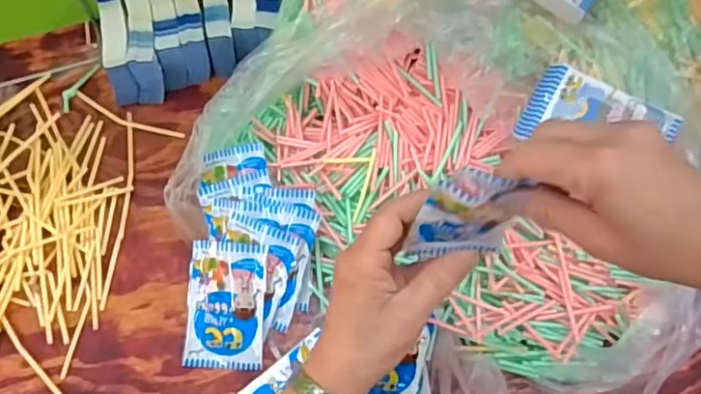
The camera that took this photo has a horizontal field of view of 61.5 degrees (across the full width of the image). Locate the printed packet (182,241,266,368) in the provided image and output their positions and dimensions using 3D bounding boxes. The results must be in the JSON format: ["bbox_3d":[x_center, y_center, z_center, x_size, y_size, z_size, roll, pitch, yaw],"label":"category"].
[{"bbox_3d":[-0.104,0.090,0.489,0.066,0.008,0.103,2,88,10],"label":"printed packet"}]

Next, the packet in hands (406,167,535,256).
[{"bbox_3d":[0.069,0.015,0.359,0.061,0.097,0.018,-4,64,1],"label":"packet in hands"}]

